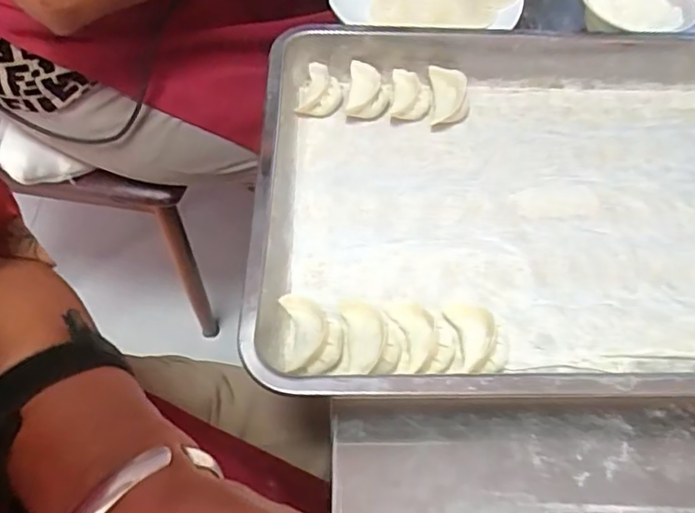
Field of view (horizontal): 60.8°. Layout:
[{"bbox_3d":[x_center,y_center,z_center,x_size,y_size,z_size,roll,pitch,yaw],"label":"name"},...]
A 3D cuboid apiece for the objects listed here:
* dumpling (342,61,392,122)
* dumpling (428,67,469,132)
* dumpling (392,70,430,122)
[{"bbox_3d":[0.019,-0.146,0.520,0.039,0.020,0.055,6,56,2],"label":"dumpling"},{"bbox_3d":[0.089,-0.140,0.521,0.033,0.024,0.055,2,56,-1],"label":"dumpling"},{"bbox_3d":[0.056,-0.141,0.519,0.033,0.018,0.048,4,56,0],"label":"dumpling"}]

